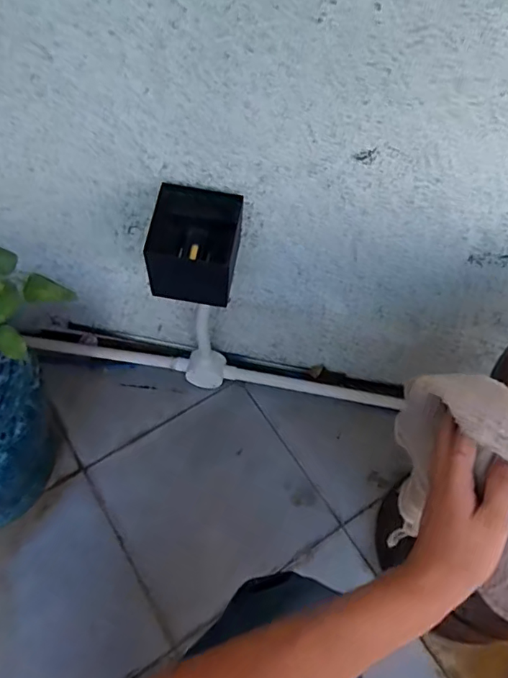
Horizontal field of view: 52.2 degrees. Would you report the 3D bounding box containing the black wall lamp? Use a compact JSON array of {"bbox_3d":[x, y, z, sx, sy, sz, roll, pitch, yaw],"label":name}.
[{"bbox_3d":[-0.069,-0.112,0.629,0.094,0.110,0.097,10,59,3],"label":"black wall lamp"}]

